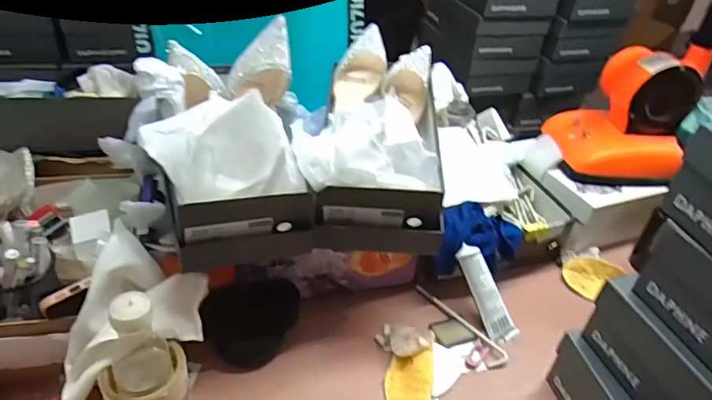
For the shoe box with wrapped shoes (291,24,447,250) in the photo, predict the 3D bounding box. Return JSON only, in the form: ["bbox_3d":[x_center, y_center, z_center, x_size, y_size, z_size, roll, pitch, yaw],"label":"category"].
[{"bbox_3d":[0.022,-0.111,0.699,0.184,0.166,0.334,5,50,-2],"label":"shoe box with wrapped shoes"}]

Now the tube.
[{"bbox_3d":[0.191,0.138,0.731,0.044,0.018,0.147,-20,84,-30],"label":"tube"}]

